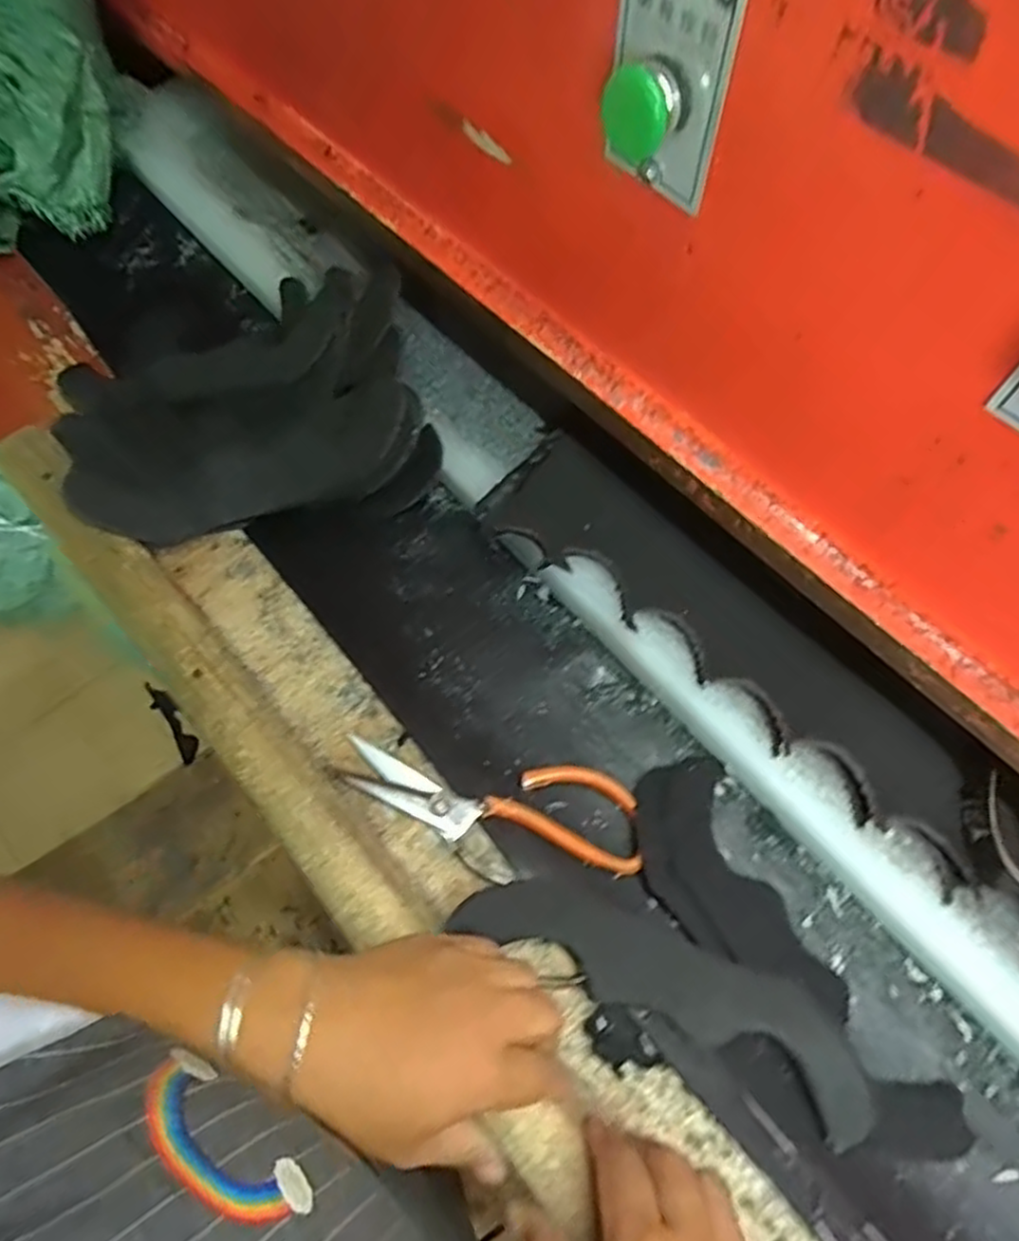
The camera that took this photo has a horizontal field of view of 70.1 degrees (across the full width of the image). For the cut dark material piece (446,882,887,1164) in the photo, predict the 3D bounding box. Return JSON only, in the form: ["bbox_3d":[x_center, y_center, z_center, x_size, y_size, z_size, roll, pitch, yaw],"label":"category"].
[{"bbox_3d":[0.082,0.199,0.391,0.227,0.033,0.062,20,68,12],"label":"cut dark material piece"}]

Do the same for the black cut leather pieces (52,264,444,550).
[{"bbox_3d":[-0.197,-0.155,0.562,0.263,0.092,0.203,-16,66,-4],"label":"black cut leather pieces"}]

